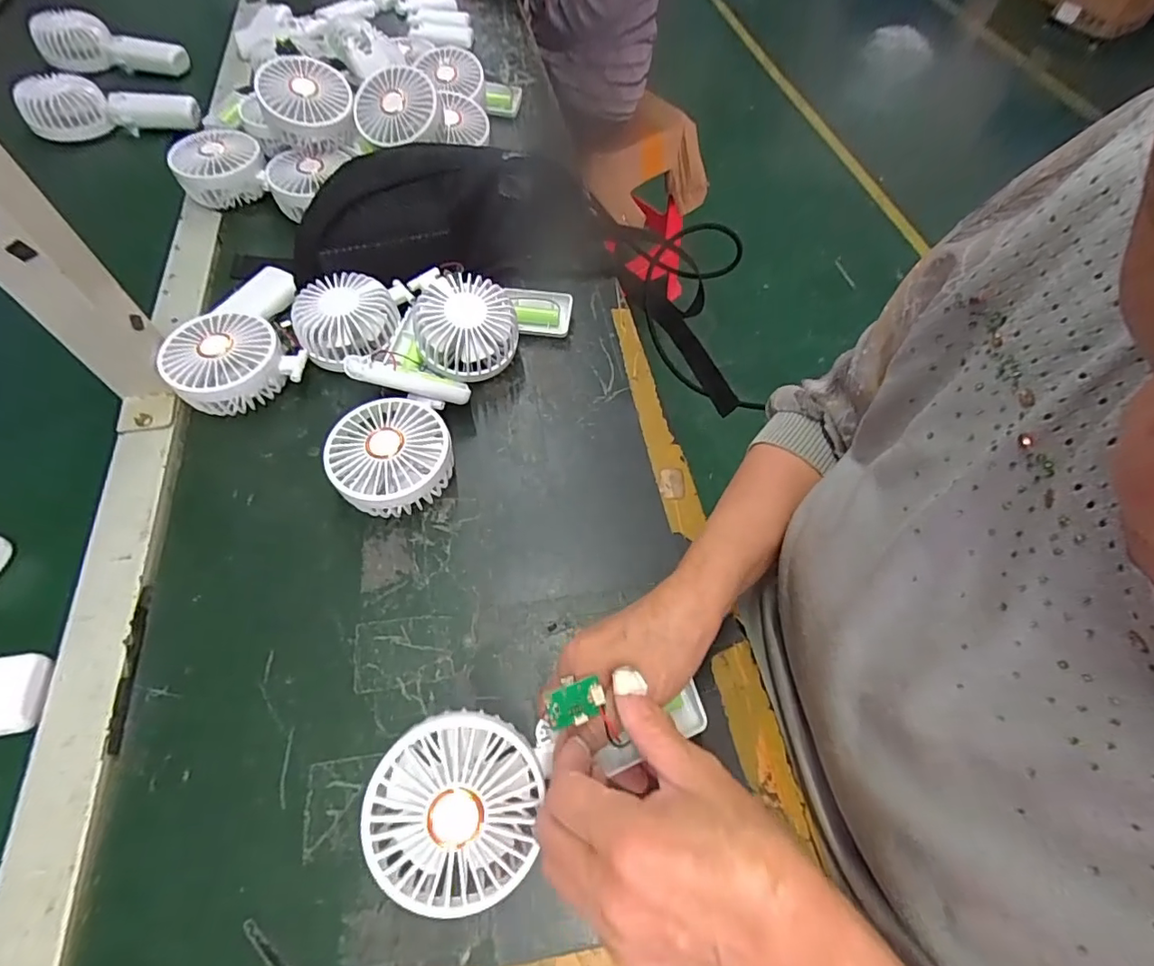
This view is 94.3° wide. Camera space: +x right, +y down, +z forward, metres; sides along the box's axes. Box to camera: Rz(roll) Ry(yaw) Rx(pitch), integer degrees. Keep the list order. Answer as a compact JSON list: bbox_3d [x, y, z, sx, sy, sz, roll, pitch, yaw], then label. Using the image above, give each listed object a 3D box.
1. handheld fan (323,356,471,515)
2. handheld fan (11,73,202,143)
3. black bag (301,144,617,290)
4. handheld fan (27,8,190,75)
[{"bbox_3d":[-0.134,-0.039,0.414,0.097,0.055,0.133,4,59,1],"label":"handheld fan"},{"bbox_3d":[-0.562,-0.463,0.645,0.179,0.057,0.058,-15,61,-10],"label":"handheld fan"},{"bbox_3d":[-0.125,-0.264,0.530,0.299,0.096,0.144,-14,61,-10],"label":"black bag"},{"bbox_3d":[-0.627,-0.588,0.720,0.192,0.056,0.049,6,59,2],"label":"handheld fan"}]

